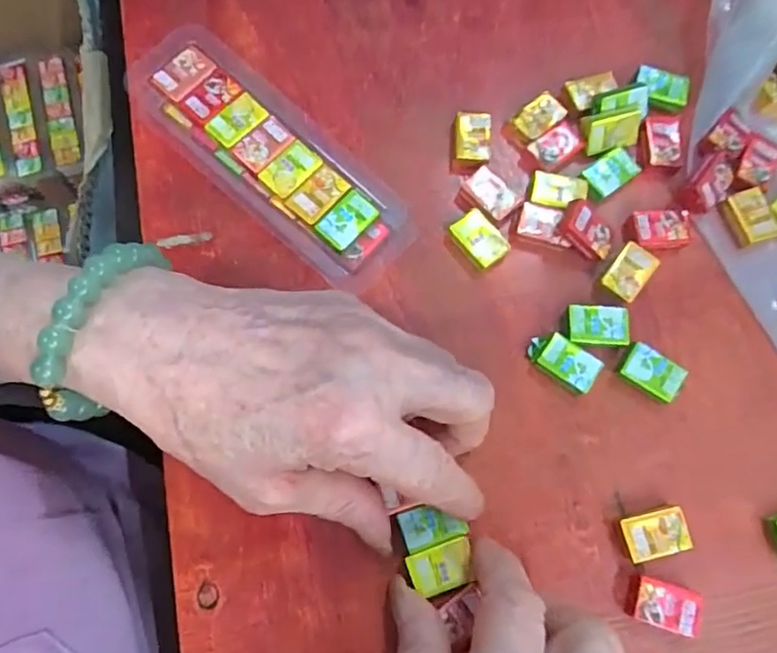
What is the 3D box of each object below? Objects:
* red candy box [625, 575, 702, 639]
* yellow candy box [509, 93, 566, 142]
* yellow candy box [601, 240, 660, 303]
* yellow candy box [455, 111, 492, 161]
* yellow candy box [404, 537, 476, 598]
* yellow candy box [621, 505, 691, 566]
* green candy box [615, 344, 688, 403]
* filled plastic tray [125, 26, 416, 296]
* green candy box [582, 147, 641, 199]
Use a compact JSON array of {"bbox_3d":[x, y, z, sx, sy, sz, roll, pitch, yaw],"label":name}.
[{"bbox_3d":[0.107,0.108,0.223,0.025,0.006,0.016,17,76,3],"label":"red candy box"},{"bbox_3d":[0.071,-0.100,0.271,0.024,0.006,0.015,-37,79,-9],"label":"yellow candy box"},{"bbox_3d":[0.107,-0.025,0.254,0.017,0.004,0.026,38,78,8],"label":"yellow candy box"},{"bbox_3d":[0.040,-0.089,0.271,0.017,0.008,0.026,3,76,0],"label":"yellow candy box"},{"bbox_3d":[0.021,0.093,0.220,0.025,0.004,0.017,-17,77,-5],"label":"yellow candy box"},{"bbox_3d":[0.107,0.083,0.231,0.026,0.007,0.018,-12,76,-4],"label":"yellow candy box"},{"bbox_3d":[0.113,0.020,0.246,0.026,0.007,0.018,29,77,6],"label":"green candy box"},{"bbox_3d":[-0.058,-0.077,0.260,0.155,0.023,0.049,42,79,9],"label":"filled plastic tray"},{"bbox_3d":[0.104,-0.072,0.266,0.026,0.004,0.017,-40,80,-10],"label":"green candy box"}]

